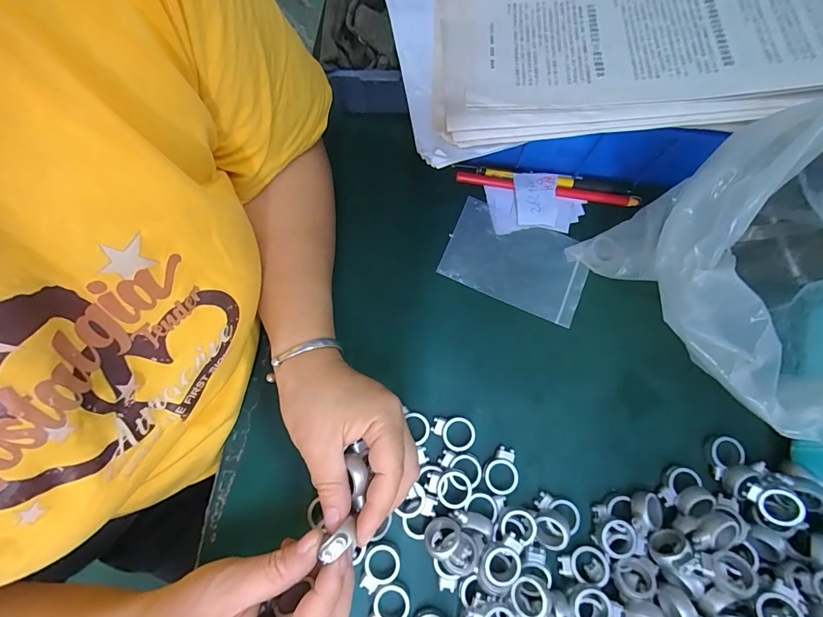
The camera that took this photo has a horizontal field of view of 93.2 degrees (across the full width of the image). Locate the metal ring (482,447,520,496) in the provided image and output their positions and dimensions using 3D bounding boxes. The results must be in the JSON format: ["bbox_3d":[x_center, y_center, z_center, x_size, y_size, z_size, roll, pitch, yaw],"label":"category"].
[{"bbox_3d":[0.070,0.126,0.302,0.027,0.007,0.034,14,76,2],"label":"metal ring"}]

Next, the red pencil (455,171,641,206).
[{"bbox_3d":[0.123,-0.109,0.358,0.163,0.010,0.010,10,76,1],"label":"red pencil"}]

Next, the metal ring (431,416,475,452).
[{"bbox_3d":[0.033,0.098,0.308,0.034,0.006,0.025,18,76,3],"label":"metal ring"}]

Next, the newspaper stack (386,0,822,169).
[{"bbox_3d":[0.133,-0.220,0.279,0.300,0.022,0.234,-4,70,11],"label":"newspaper stack"}]

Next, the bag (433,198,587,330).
[{"bbox_3d":[0.093,-0.042,0.346,0.123,0.006,0.076,24,81,4],"label":"bag"}]

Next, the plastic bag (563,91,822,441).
[{"bbox_3d":[0.232,-0.034,0.255,0.168,0.181,0.166,-43,80,-11],"label":"plastic bag"}]

